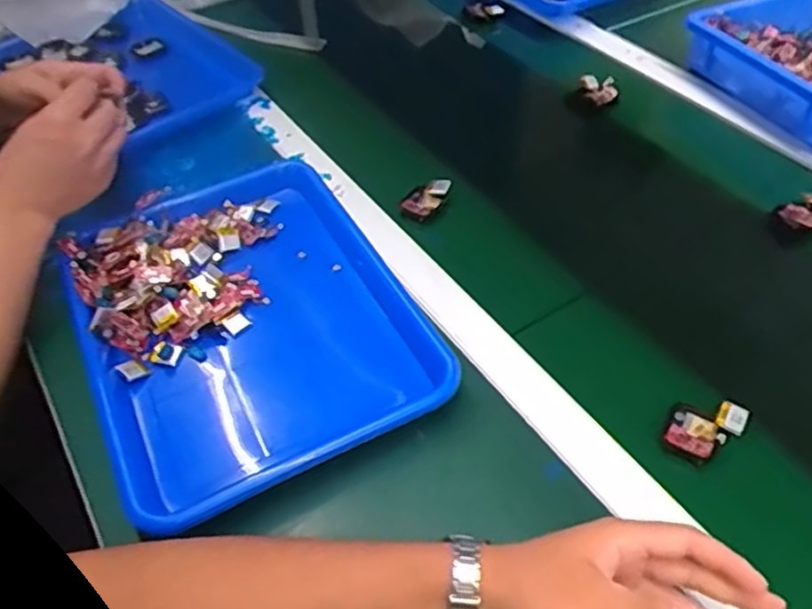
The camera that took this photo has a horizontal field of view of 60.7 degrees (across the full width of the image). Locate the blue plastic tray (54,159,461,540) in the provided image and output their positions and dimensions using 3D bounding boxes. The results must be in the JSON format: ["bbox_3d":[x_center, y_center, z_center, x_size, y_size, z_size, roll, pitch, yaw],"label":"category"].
[{"bbox_3d":[-0.137,0.014,0.601,0.269,0.058,0.339,-21,48,-14],"label":"blue plastic tray"}]

